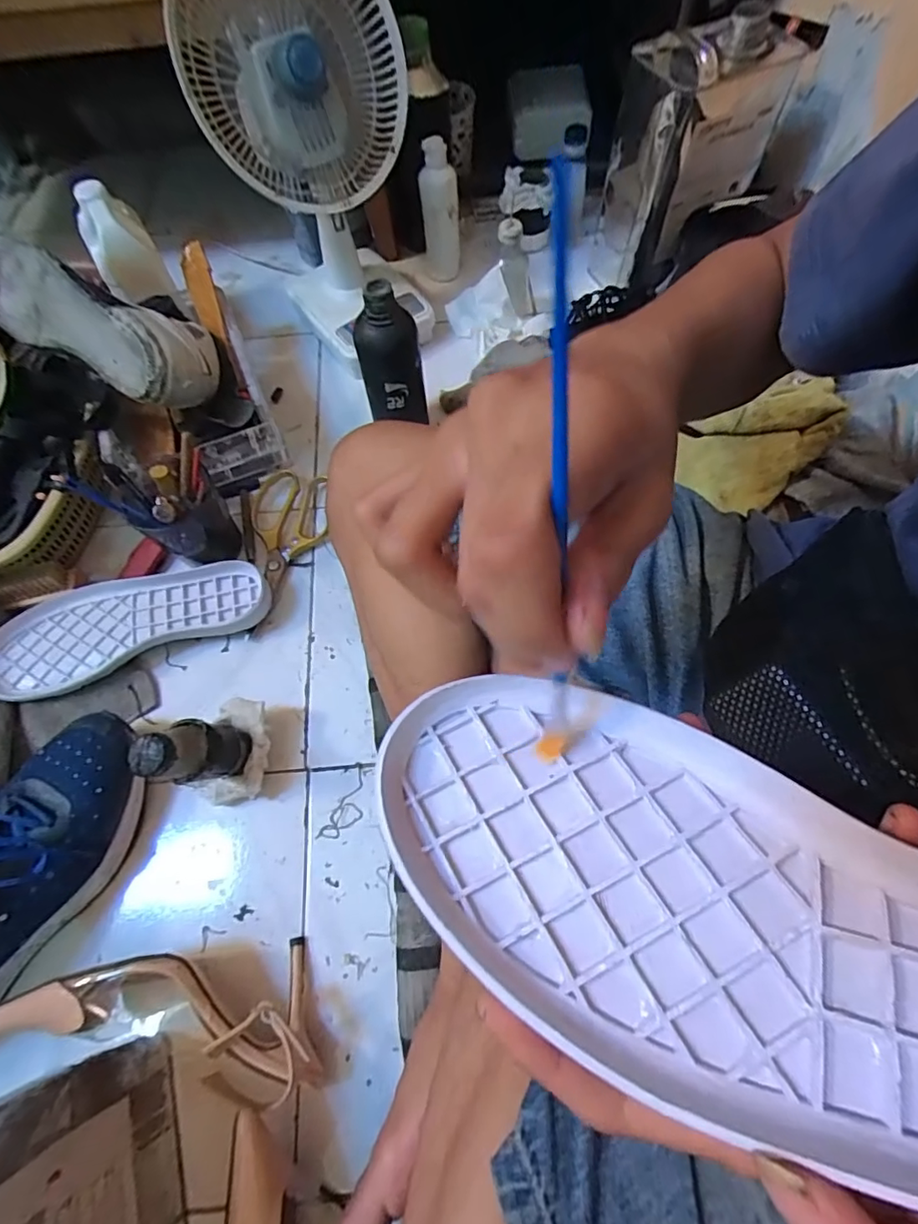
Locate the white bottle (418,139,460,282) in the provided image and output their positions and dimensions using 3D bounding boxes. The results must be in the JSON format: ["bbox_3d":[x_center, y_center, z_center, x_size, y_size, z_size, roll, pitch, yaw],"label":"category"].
[{"bbox_3d":[-0.024,-0.526,0.695,0.048,0.139,0.040,1,66,2],"label":"white bottle"}]

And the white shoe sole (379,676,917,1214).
[{"bbox_3d":[0.099,0.092,0.147,0.271,0.028,0.095,16,67,18],"label":"white shoe sole"}]

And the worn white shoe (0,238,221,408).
[{"bbox_3d":[-0.354,-0.286,0.543,0.229,0.094,0.097,32,30,7],"label":"worn white shoe"}]

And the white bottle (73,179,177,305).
[{"bbox_3d":[-0.388,-0.422,0.600,0.068,0.081,0.102,-27,68,-10],"label":"white bottle"}]

